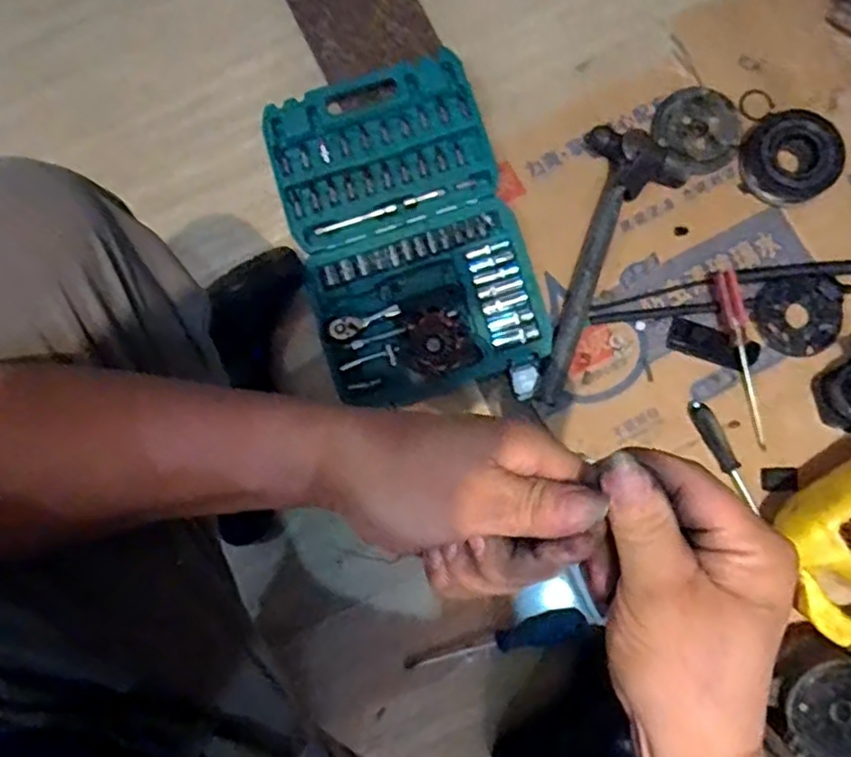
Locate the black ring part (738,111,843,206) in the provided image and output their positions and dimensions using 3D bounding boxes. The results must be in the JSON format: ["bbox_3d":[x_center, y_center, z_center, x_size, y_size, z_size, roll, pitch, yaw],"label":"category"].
[{"bbox_3d":[0.420,-0.256,0.799,0.099,0.043,0.101,0,75,0],"label":"black ring part"}]

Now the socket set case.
[{"bbox_3d":[-0.028,-0.181,0.816,0.252,0.039,0.418,-16,76,-4],"label":"socket set case"}]

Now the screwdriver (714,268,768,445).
[{"bbox_3d":[0.356,-0.025,0.768,0.022,0.024,0.195,-12,76,-3],"label":"screwdriver"}]

